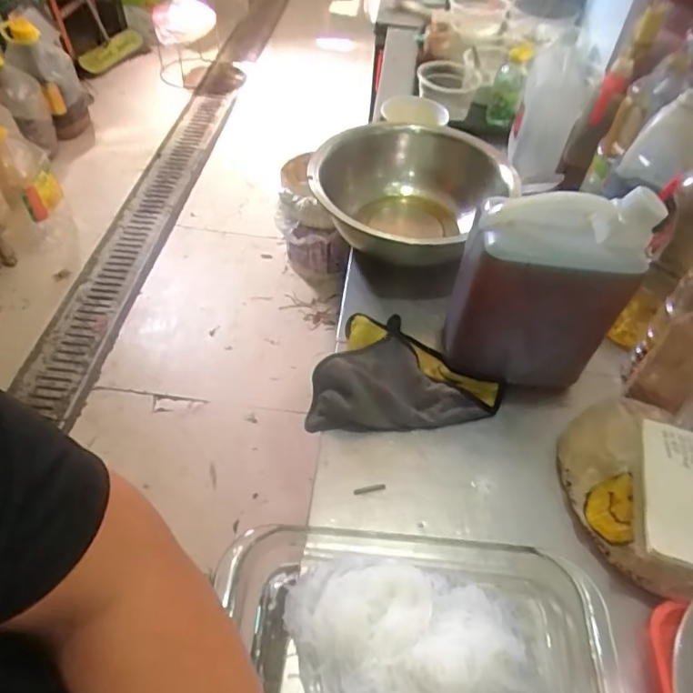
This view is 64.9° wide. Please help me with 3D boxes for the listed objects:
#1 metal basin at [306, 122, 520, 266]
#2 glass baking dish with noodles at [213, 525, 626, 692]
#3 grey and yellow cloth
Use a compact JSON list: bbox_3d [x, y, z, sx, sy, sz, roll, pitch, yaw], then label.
[{"bbox_3d":[0.110,-0.259,0.934,0.293,0.143,0.345,25,54,16],"label":"metal basin"},{"bbox_3d":[0.069,0.304,0.512,0.376,0.081,0.241,2,51,-1],"label":"glass baking dish with noodles"},{"bbox_3d":[0.077,0.026,0.751,0.252,0.050,0.181,-2,51,-5],"label":"grey and yellow cloth"}]

